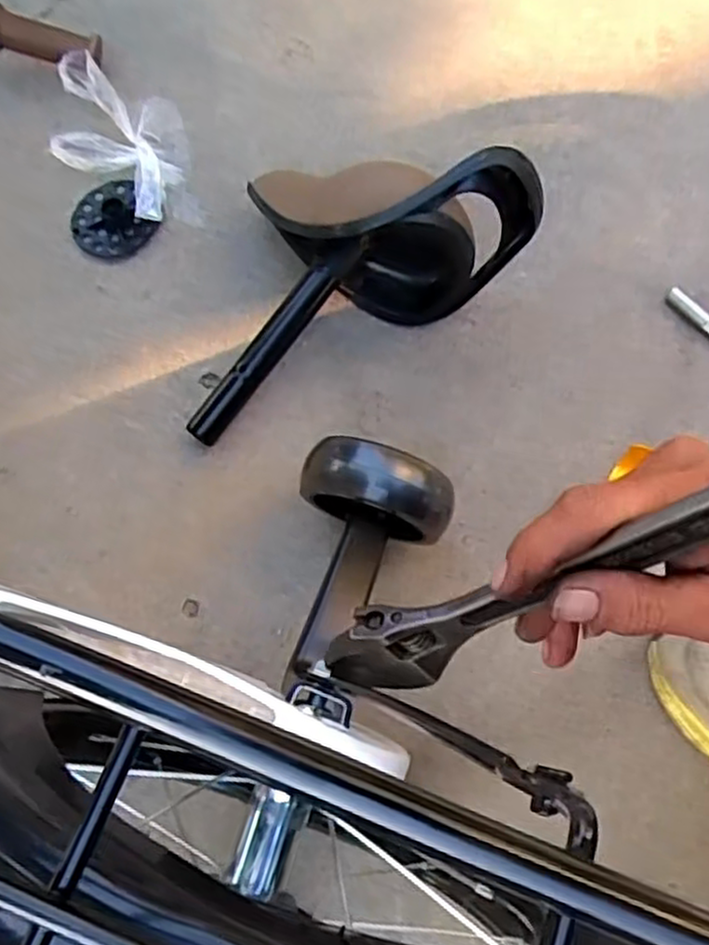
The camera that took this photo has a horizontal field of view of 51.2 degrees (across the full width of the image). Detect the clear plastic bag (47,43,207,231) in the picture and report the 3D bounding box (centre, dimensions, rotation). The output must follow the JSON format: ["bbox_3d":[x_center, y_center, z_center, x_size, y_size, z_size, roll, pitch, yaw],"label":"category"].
[{"bbox_3d":[-0.182,-0.269,0.598,0.156,0.045,0.087,38,79,9],"label":"clear plastic bag"}]

